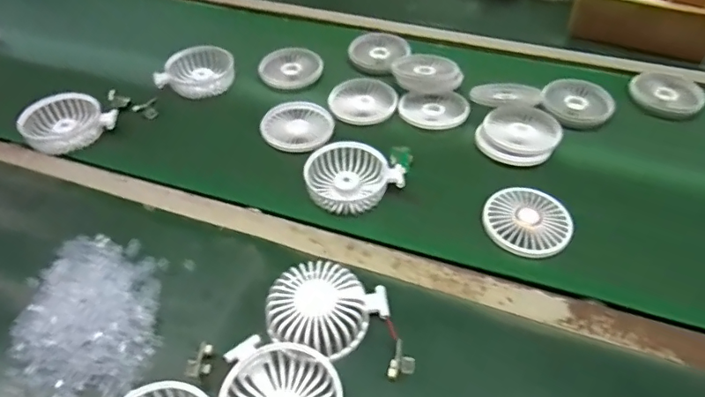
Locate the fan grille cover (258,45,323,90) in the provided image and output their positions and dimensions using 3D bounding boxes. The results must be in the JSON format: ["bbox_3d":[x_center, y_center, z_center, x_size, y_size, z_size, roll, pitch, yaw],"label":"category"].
[{"bbox_3d":[-0.084,-0.184,0.717,0.079,0.021,0.083,-27,52,-23],"label":"fan grille cover"}]

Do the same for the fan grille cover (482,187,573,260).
[{"bbox_3d":[0.182,0.022,0.526,0.086,0.007,0.084,26,52,23],"label":"fan grille cover"}]

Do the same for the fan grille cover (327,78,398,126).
[{"bbox_3d":[0.013,-0.129,0.667,0.086,0.011,0.090,19,49,17],"label":"fan grille cover"}]

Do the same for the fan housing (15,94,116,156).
[{"bbox_3d":[-0.352,-0.095,0.624,0.097,0.028,0.086,-33,54,-27],"label":"fan housing"}]

